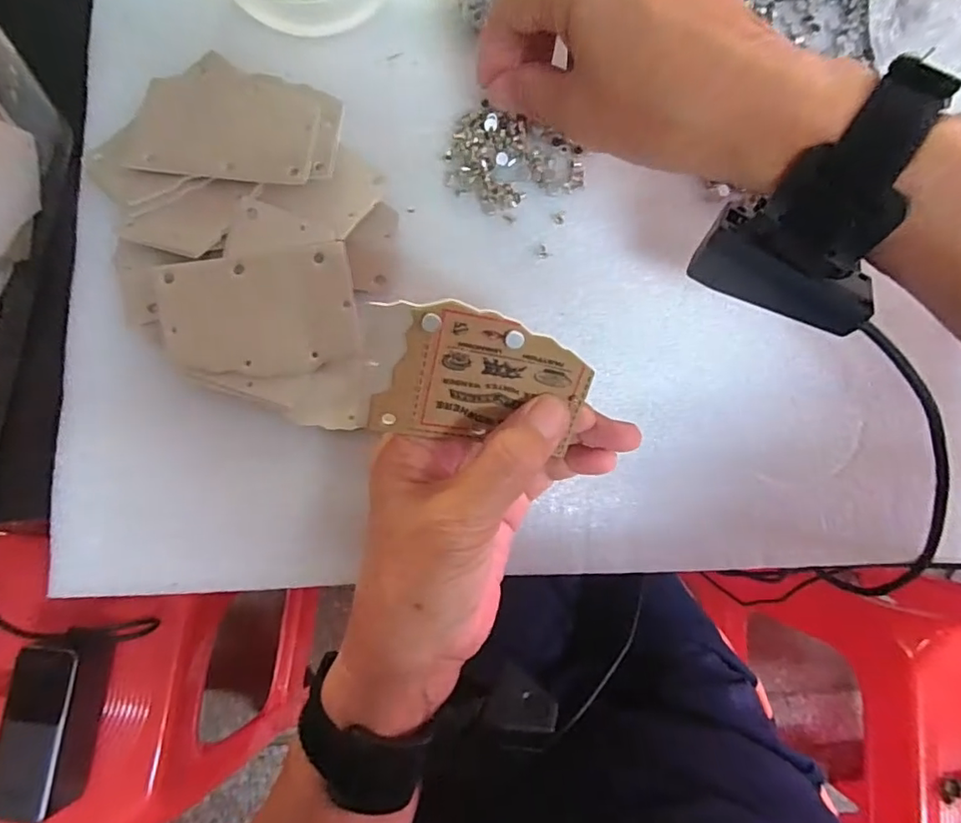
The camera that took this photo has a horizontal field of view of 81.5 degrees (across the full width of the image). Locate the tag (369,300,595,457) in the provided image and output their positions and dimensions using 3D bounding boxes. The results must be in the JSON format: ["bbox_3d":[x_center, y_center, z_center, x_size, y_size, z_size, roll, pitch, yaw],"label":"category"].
[{"bbox_3d":[0.001,-0.009,0.211,0.073,0.004,0.055,15,118,-12],"label":"tag"}]

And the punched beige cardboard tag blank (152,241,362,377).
[{"bbox_3d":[-0.100,-0.044,0.254,0.084,0.004,0.055,-10,92,-5],"label":"punched beige cardboard tag blank"}]

